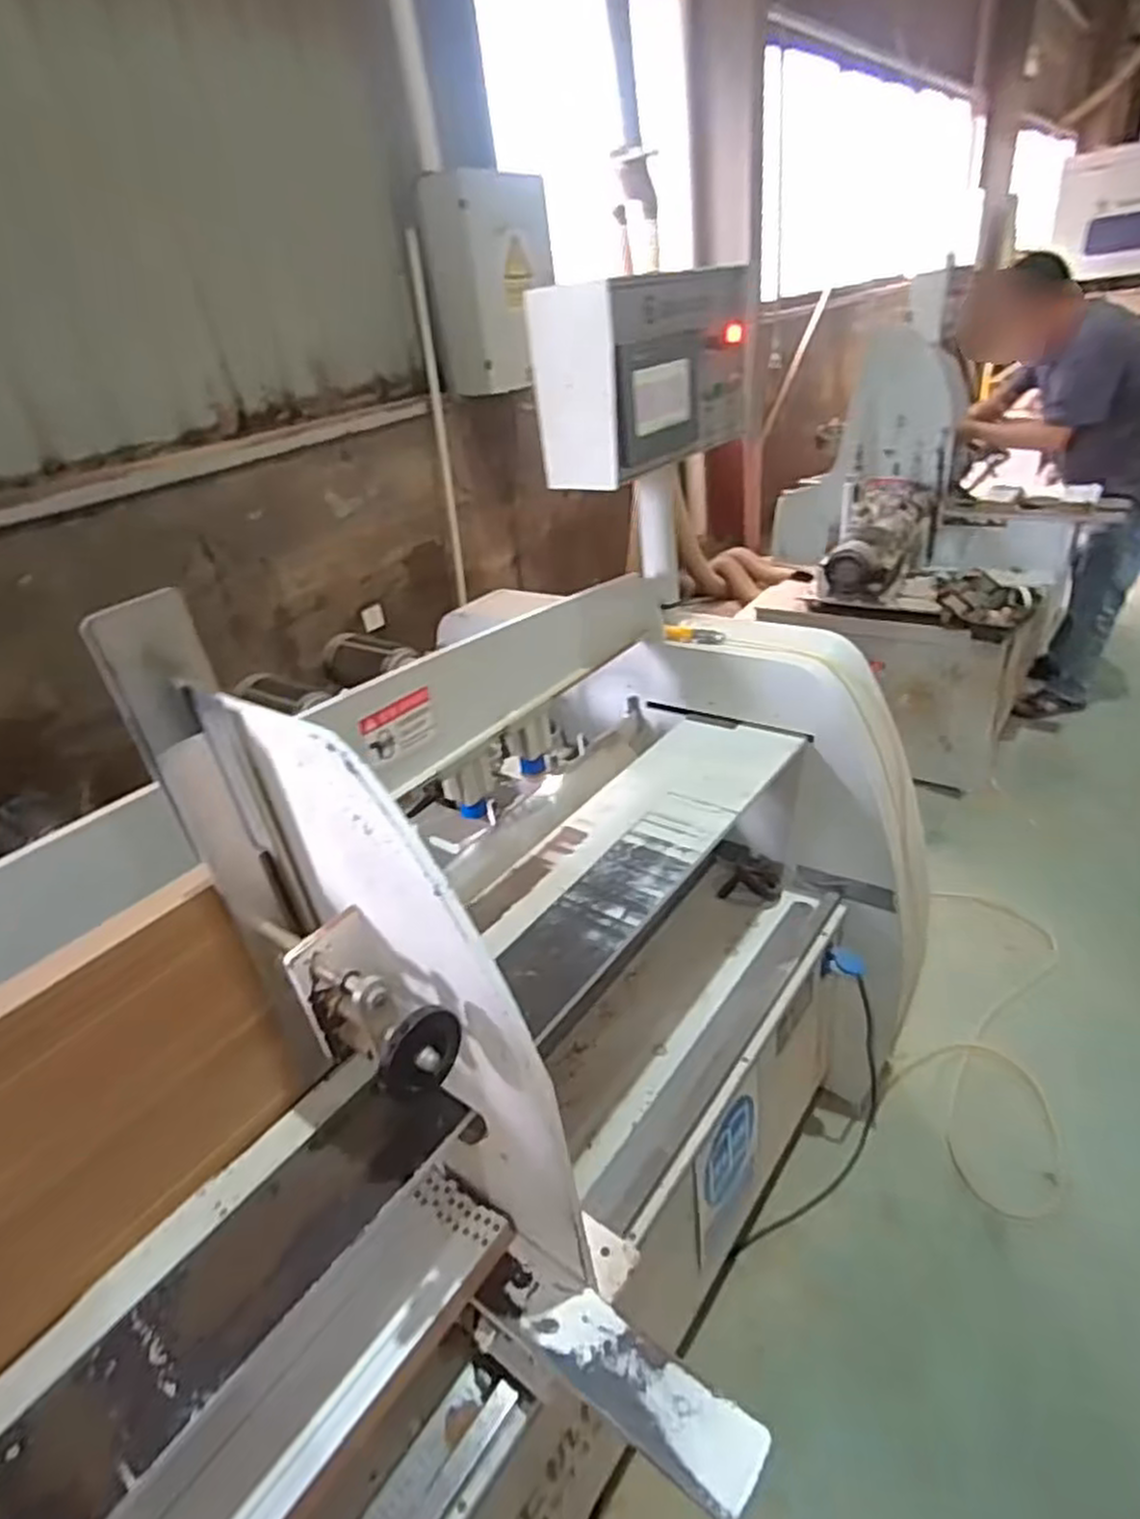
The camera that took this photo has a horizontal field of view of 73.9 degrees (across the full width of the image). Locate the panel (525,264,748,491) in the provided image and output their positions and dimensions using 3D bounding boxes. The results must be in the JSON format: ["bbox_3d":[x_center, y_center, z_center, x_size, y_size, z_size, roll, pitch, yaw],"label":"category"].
[{"bbox_3d":[0.133,-0.603,1.186,0.150,0.246,0.448,20,41,38],"label":"panel"}]

